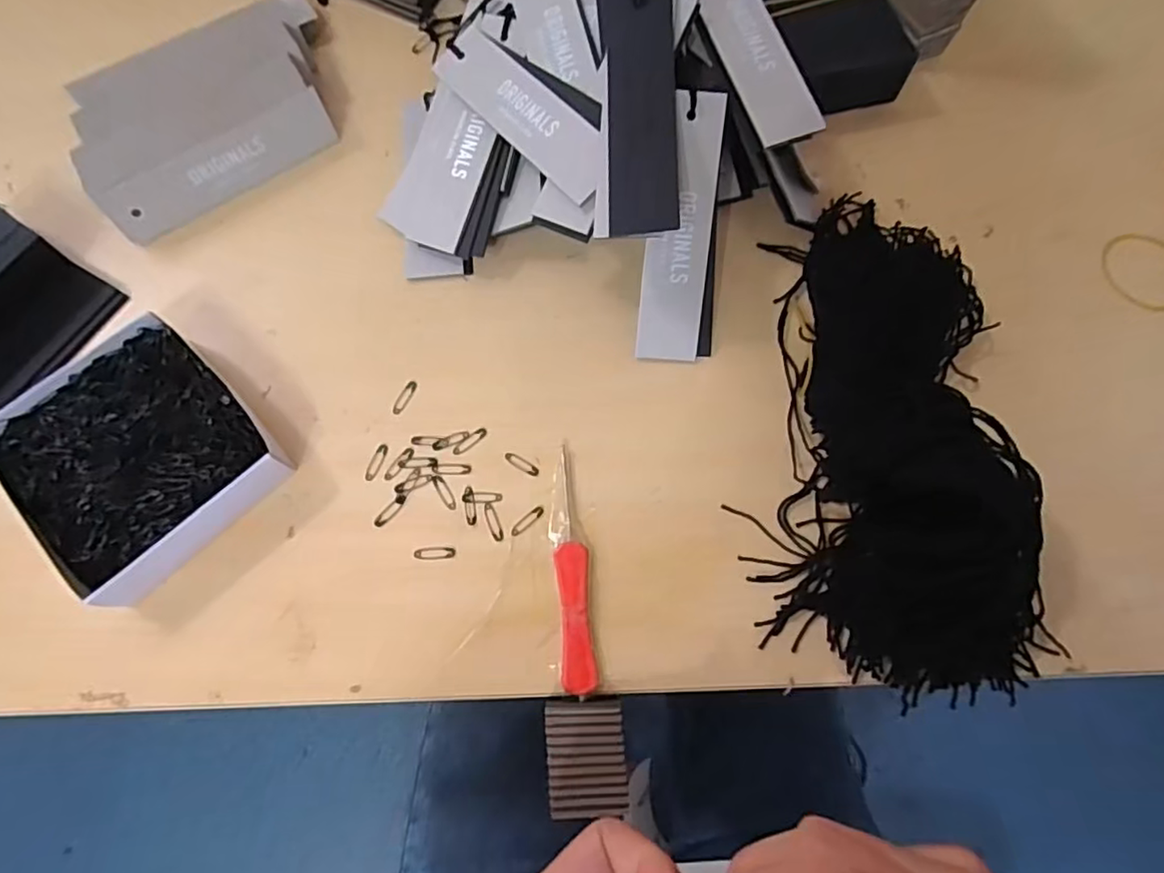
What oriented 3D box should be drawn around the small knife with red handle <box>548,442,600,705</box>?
[{"bbox_3d":[-0.005,0.061,0.288,0.015,0.006,0.110,-5,72,-3],"label":"small knife with red handle"}]

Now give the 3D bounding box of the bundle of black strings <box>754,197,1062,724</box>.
[{"bbox_3d":[0.148,-0.014,0.292,0.128,0.051,0.254,0,72,-1],"label":"bundle of black strings"}]

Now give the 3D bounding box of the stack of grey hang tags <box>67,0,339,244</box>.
[{"bbox_3d":[-0.211,-0.189,0.352,0.166,0.040,0.097,-37,77,-12],"label":"stack of grey hang tags"}]

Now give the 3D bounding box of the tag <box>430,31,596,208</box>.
[{"bbox_3d":[-0.029,-0.163,0.309,0.033,0.005,0.123,-44,69,9],"label":"tag"}]

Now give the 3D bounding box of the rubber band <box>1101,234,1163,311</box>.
[{"bbox_3d":[0.324,-0.095,0.354,0.052,0.004,0.048,0,72,-1],"label":"rubber band"}]

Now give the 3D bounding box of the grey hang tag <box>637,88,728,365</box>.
[{"bbox_3d":[0.050,-0.101,0.307,0.036,0.004,0.124,3,105,-1],"label":"grey hang tag"}]

